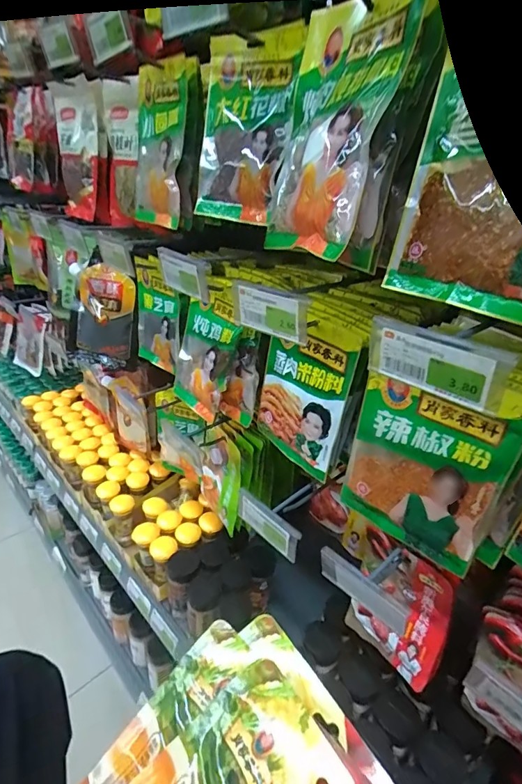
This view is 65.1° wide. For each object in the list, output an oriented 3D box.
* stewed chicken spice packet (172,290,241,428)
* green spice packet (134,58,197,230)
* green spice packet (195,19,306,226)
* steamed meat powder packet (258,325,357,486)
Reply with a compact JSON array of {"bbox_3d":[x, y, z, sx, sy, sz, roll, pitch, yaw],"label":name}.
[{"bbox_3d":[-0.081,-0.055,0.565,0.018,0.174,0.123,-3,34,-40],"label":"stewed chicken spice packet"},{"bbox_3d":[-0.140,-0.321,0.539,0.023,0.185,0.143,-13,37,-38],"label":"green spice packet"},{"bbox_3d":[-0.012,-0.275,0.429,0.132,0.173,0.019,17,19,29],"label":"green spice packet"},{"bbox_3d":[0.045,0.006,0.492,0.019,0.166,0.128,-18,35,-36],"label":"steamed meat powder packet"}]

